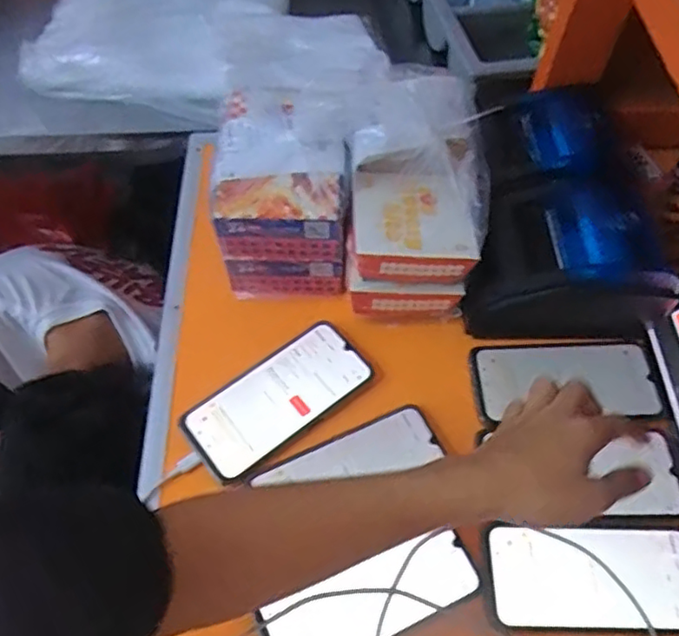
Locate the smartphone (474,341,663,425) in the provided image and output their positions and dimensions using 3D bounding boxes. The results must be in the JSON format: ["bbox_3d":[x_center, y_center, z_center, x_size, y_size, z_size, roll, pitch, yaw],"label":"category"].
[{"bbox_3d":[0.211,0.056,0.581,0.170,0.015,0.079,0,58,1],"label":"smartphone"}]

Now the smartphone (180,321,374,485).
[{"bbox_3d":[-0.054,0.070,0.566,0.168,0.007,0.078,-35,64,-20],"label":"smartphone"}]

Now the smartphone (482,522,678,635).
[{"bbox_3d":[0.199,0.204,0.492,0.166,0.012,0.078,1,58,0],"label":"smartphone"}]

